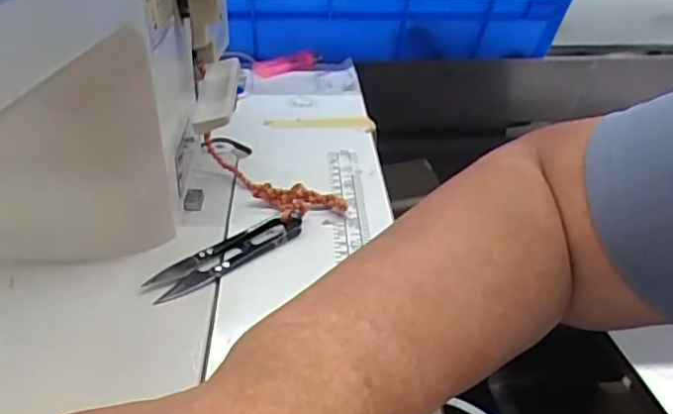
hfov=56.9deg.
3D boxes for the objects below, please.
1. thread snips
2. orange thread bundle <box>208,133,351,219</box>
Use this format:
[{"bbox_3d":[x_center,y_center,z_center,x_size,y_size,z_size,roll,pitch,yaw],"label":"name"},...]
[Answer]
[{"bbox_3d":[-0.062,0.026,0.364,0.101,0.014,0.026,-26,41,-37],"label":"thread snips"},{"bbox_3d":[-0.046,-0.022,0.437,0.047,0.023,0.115,-20,37,-31],"label":"orange thread bundle"}]

